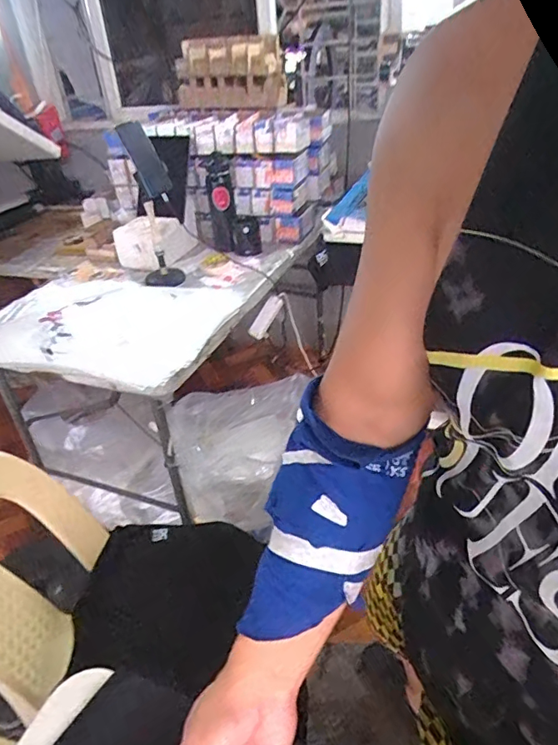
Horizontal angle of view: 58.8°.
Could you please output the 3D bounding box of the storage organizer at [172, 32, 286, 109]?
[{"bbox_3d":[-0.155,-0.976,1.610,0.339,0.193,0.139,-4,32,-3],"label":"storage organizer"}]

